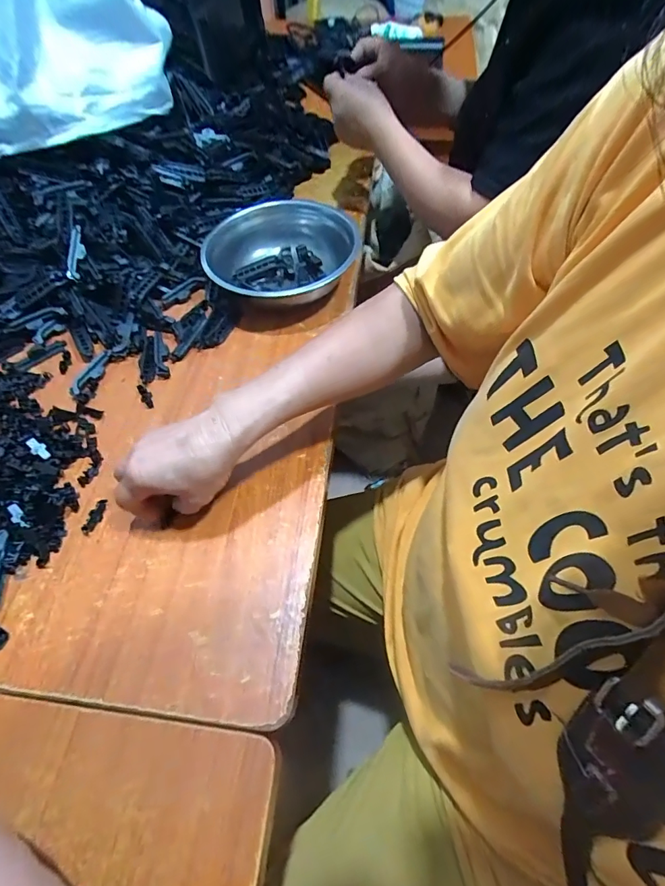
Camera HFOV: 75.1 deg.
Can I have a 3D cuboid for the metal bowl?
[{"bbox_3d":[-0.068,-0.248,0.587,0.192,0.060,0.200,0,58,1],"label":"metal bowl"}]

